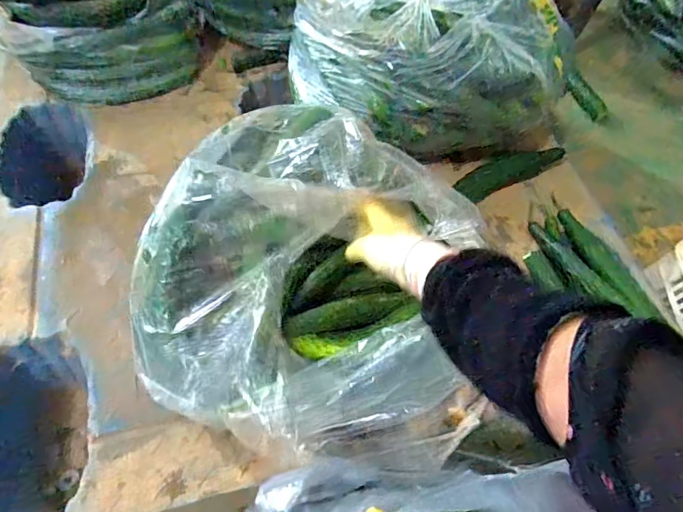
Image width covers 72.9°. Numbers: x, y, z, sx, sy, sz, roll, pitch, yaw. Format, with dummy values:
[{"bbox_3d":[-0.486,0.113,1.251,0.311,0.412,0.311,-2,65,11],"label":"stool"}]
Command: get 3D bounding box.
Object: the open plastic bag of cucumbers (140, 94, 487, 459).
[{"bbox_3d":[-0.016,0.018,0.572,0.379,0.182,0.414,22,61,10],"label":"open plastic bag of cucumbers"}]

